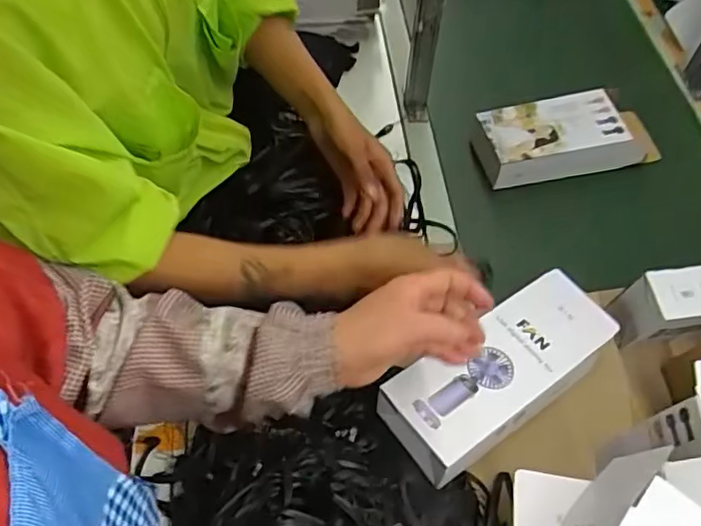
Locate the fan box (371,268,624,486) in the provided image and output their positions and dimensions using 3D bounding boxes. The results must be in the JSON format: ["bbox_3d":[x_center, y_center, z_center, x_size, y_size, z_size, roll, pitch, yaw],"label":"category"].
[{"bbox_3d":[0.153,0.104,0.584,0.254,0.048,0.099,-32,64,-21],"label":"fan box"}]

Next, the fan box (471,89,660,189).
[{"bbox_3d":[0.304,-0.181,0.813,0.250,0.061,0.110,-10,60,-5],"label":"fan box"}]

